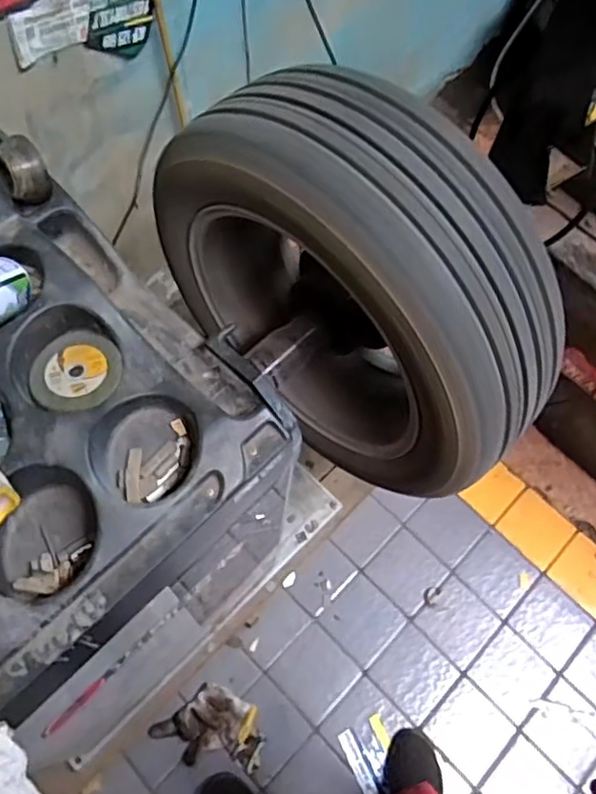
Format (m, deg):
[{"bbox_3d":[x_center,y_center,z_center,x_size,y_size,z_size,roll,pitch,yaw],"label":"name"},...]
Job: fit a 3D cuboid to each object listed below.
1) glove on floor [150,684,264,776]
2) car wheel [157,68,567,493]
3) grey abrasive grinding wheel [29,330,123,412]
[{"bbox_3d":[-0.177,0.675,1.297,0.228,0.039,0.150,19,65,6],"label":"glove on floor"},{"bbox_3d":[0.074,-0.133,0.866,0.546,0.494,0.192,43,70,16],"label":"car wheel"},{"bbox_3d":[-0.237,-0.027,0.672,0.093,0.015,0.094,1,64,-2],"label":"grey abrasive grinding wheel"}]

